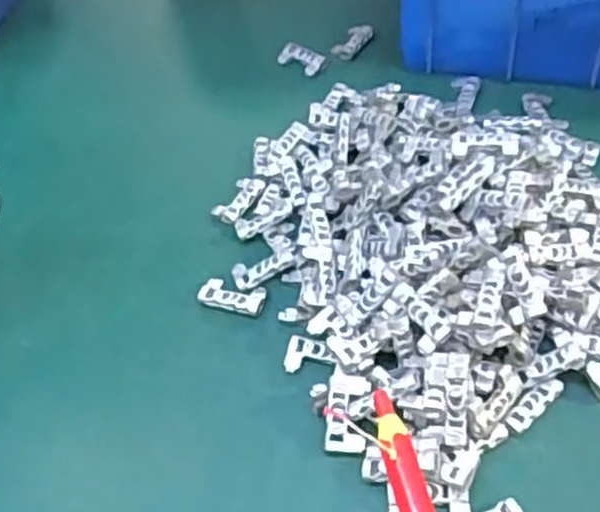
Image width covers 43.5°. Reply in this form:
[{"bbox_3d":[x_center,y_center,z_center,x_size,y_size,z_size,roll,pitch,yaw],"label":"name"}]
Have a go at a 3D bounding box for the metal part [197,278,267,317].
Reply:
[{"bbox_3d":[-0.031,0.019,0.354,0.031,0.005,0.016,12,52,16],"label":"metal part"}]

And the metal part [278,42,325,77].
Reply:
[{"bbox_3d":[0.001,-0.123,0.473,0.030,0.010,0.018,28,58,26],"label":"metal part"}]

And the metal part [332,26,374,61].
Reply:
[{"bbox_3d":[0.034,-0.136,0.478,0.014,0.008,0.031,26,57,25],"label":"metal part"}]

